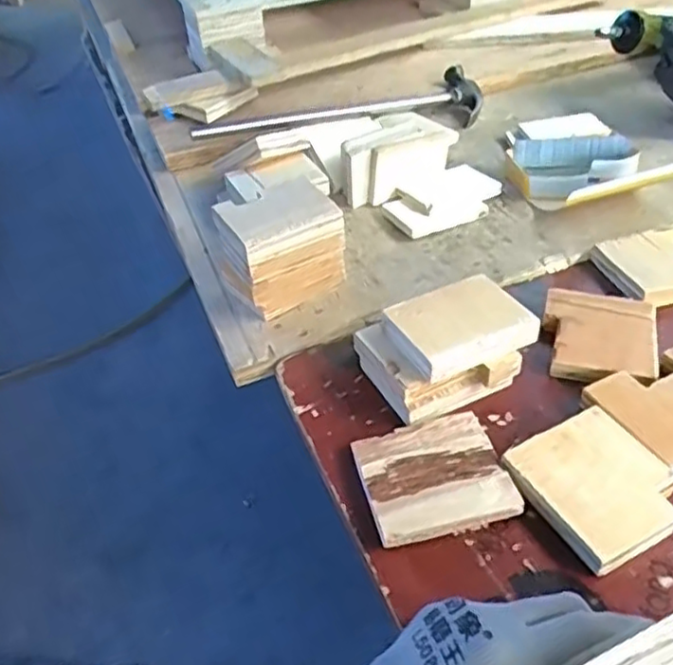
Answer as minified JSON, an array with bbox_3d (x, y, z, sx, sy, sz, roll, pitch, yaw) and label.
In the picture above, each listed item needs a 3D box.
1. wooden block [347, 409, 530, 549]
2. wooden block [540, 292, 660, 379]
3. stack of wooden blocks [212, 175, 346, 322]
[{"bbox_3d":[0.063,0.094,0.446,0.090,0.019,0.084,-13,43,-8],"label":"wooden block"},{"bbox_3d":[0.208,0.003,0.535,0.084,0.013,0.096,10,45,17],"label":"wooden block"},{"bbox_3d":[-0.055,-0.078,0.600,0.097,0.094,0.084,-24,45,-18],"label":"stack of wooden blocks"}]

